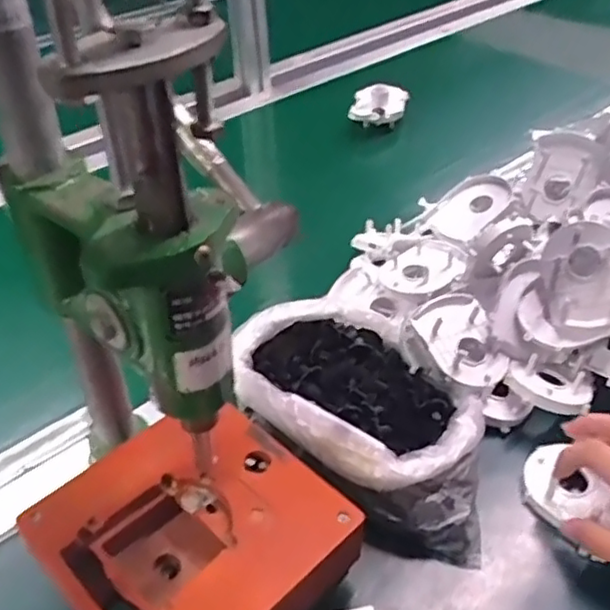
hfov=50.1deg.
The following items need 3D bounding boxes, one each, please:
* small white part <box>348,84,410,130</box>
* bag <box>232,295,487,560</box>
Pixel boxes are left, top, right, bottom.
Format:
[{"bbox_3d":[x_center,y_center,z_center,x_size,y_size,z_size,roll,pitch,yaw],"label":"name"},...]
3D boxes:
[{"bbox_3d":[0.105,-0.284,0.924,0.075,0.045,0.066,8,42,12],"label":"small white part"},{"bbox_3d":[0.049,0.081,0.499,0.132,0.066,0.229,-32,49,-29],"label":"bag"}]

